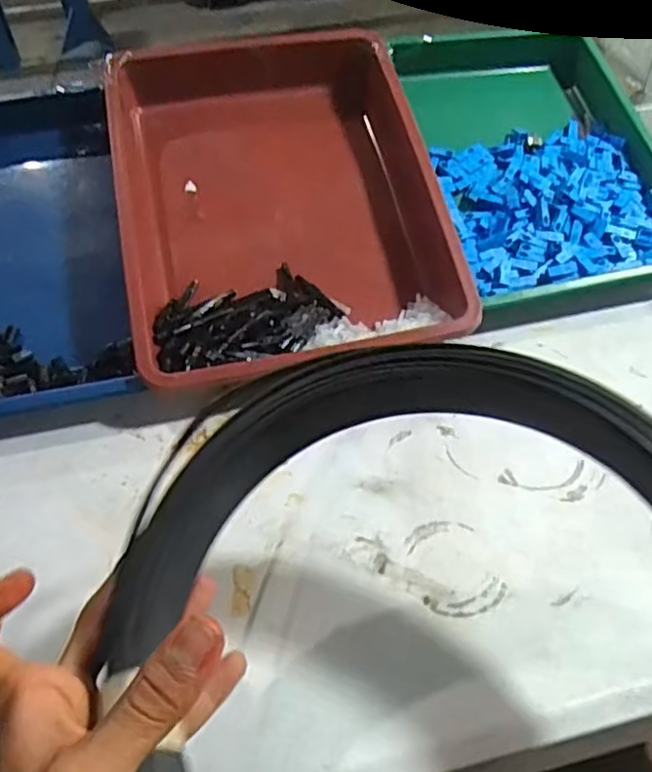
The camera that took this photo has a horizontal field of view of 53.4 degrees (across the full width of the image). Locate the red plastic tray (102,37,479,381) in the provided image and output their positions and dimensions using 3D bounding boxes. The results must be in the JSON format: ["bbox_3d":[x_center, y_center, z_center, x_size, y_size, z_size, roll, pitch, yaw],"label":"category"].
[{"bbox_3d":[-0.043,-0.168,0.572,0.263,0.068,0.352,-9,66,-11],"label":"red plastic tray"}]

